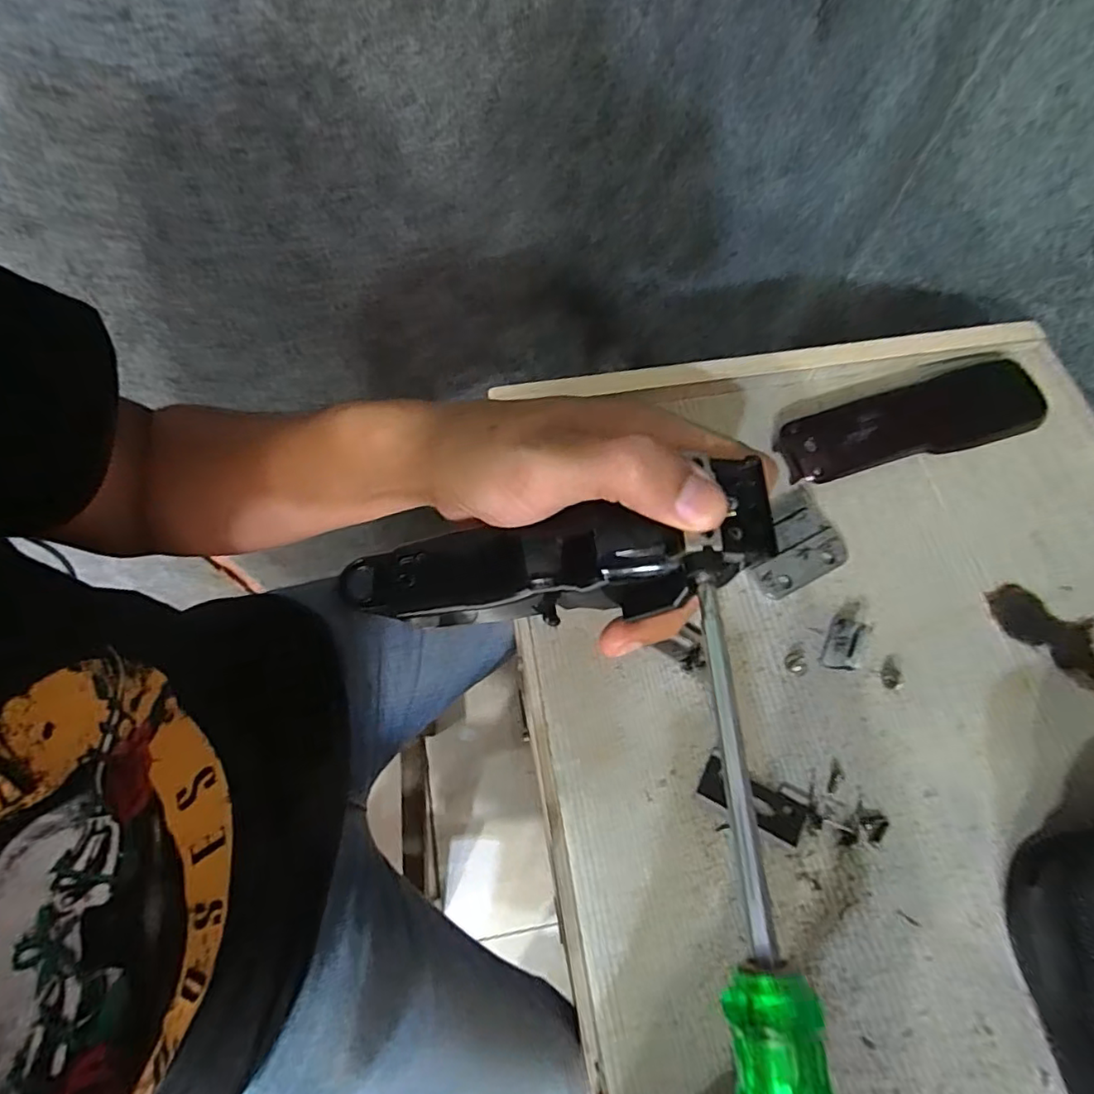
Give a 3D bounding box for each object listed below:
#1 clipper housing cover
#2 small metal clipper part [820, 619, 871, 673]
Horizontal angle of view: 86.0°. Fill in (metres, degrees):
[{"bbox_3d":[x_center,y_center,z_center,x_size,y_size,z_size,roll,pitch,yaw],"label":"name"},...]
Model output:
[{"bbox_3d":[0.181,-0.062,0.286,0.138,0.016,0.038,-17,68,-7],"label":"clipper housing cover"},{"bbox_3d":[0.124,0.041,0.244,0.011,0.014,0.023,28,69,11],"label":"small metal clipper part"}]

